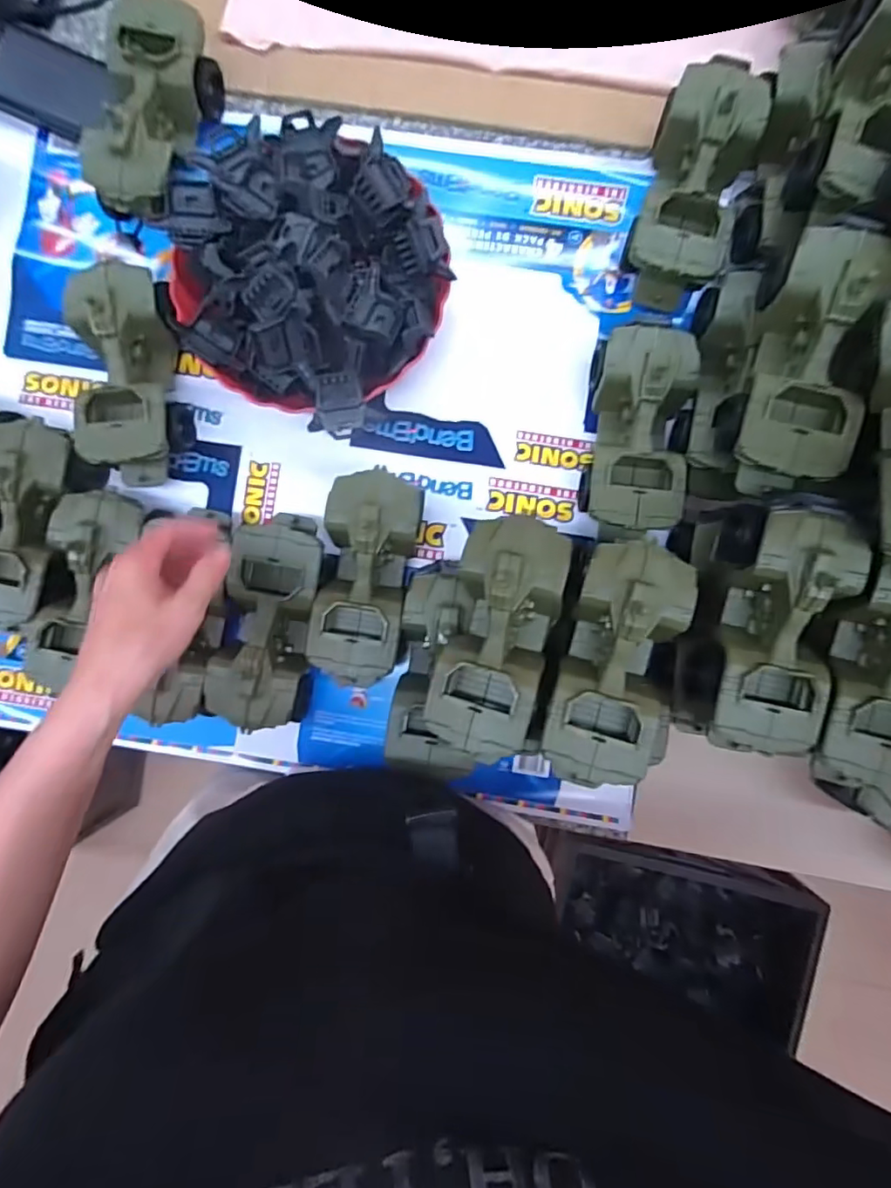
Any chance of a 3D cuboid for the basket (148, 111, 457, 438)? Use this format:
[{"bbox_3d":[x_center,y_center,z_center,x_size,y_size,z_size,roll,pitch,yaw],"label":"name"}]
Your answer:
[{"bbox_3d":[-0.124,-0.287,0.506,0.243,0.093,0.230,0,90,2],"label":"basket"}]

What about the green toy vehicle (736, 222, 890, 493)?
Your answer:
[{"bbox_3d":[0.269,-0.168,0.415,0.074,0.066,0.175,15,91,2],"label":"green toy vehicle"}]

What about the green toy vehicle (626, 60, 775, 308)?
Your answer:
[{"bbox_3d":[0.217,-0.355,0.503,0.093,0.085,0.191,20,91,2],"label":"green toy vehicle"}]

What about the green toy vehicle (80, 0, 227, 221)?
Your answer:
[{"bbox_3d":[-0.264,-0.426,0.515,0.080,0.077,0.179,14,90,2],"label":"green toy vehicle"}]

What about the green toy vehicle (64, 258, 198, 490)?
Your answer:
[{"bbox_3d":[-0.284,-0.194,0.516,0.086,0.082,0.185,0,90,2],"label":"green toy vehicle"}]

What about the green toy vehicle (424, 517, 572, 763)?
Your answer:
[{"bbox_3d":[0.040,0.034,0.436,0.080,0.060,0.183,14,90,2],"label":"green toy vehicle"}]

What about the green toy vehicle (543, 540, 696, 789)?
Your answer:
[{"bbox_3d":[0.130,0.054,0.427,0.090,0.065,0.183,13,90,2],"label":"green toy vehicle"}]

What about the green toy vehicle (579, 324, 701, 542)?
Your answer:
[{"bbox_3d":[0.167,-0.139,0.506,0.079,0.078,0.177,9,90,2],"label":"green toy vehicle"}]

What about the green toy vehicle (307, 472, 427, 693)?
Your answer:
[{"bbox_3d":[-0.071,-0.010,0.511,0.078,0.082,0.184,8,90,2],"label":"green toy vehicle"}]

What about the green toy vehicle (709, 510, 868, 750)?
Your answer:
[{"bbox_3d":[0.246,0.030,0.416,0.078,0.065,0.179,11,90,2],"label":"green toy vehicle"}]

